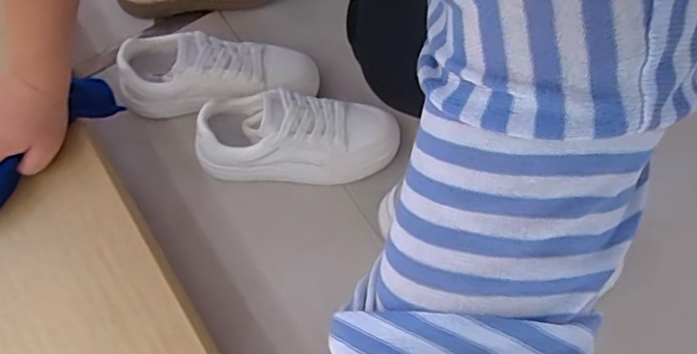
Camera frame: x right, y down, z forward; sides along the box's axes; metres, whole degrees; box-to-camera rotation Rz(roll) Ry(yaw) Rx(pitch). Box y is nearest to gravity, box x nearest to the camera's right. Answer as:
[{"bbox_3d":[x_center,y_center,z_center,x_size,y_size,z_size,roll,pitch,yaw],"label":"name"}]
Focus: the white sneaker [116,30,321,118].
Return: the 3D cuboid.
[{"bbox_3d":[-0.153,-0.125,0.655,0.229,0.090,0.078,-2,71,-1],"label":"white sneaker"}]

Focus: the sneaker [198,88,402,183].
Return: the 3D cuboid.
[{"bbox_3d":[-0.060,-0.052,0.628,0.224,0.087,0.095,-1,71,-1],"label":"sneaker"}]

